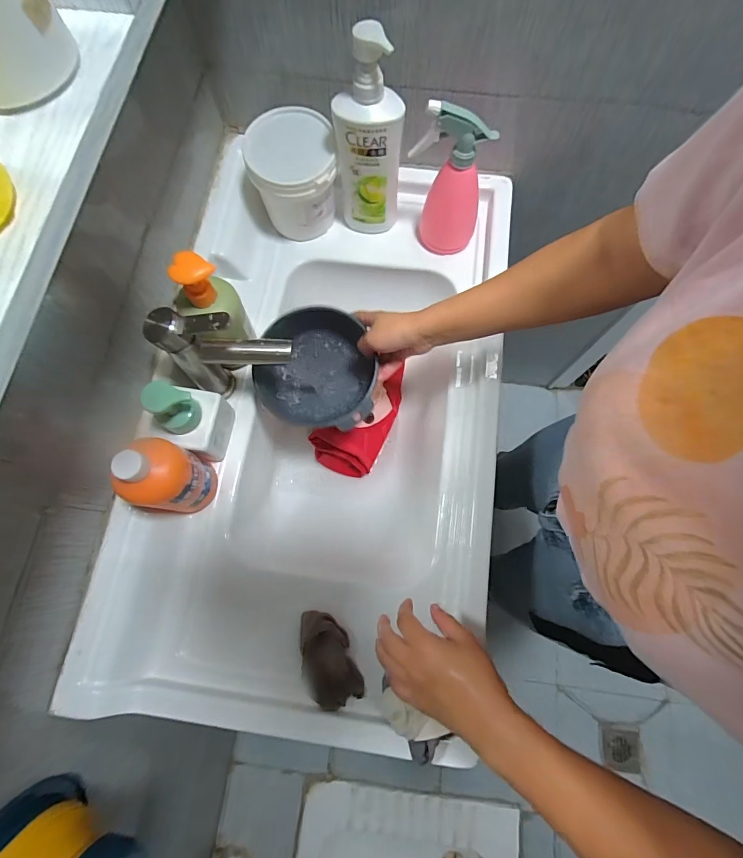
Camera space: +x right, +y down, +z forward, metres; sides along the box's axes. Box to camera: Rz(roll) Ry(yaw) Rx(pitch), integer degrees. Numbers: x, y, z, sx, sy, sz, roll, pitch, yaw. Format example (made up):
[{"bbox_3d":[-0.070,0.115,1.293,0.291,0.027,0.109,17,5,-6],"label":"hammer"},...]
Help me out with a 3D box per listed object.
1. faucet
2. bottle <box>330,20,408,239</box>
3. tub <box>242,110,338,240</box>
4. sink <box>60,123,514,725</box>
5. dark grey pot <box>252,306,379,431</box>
[{"bbox_3d":[-0.164,-0.085,0.482,0.139,0.141,0.049,0,74,1],"label":"faucet"},{"bbox_3d":[-0.002,-0.363,0.537,0.081,0.250,0.048,-13,74,-3],"label":"bottle"},{"bbox_3d":[-0.109,-0.365,0.605,0.117,0.127,0.122,0,74,0],"label":"tub"},{"bbox_3d":[-0.050,-0.021,0.614,0.449,0.191,0.780,9,74,3],"label":"sink"},{"bbox_3d":[-0.073,-0.077,0.564,0.158,0.080,0.148,0,74,0],"label":"dark grey pot"}]

